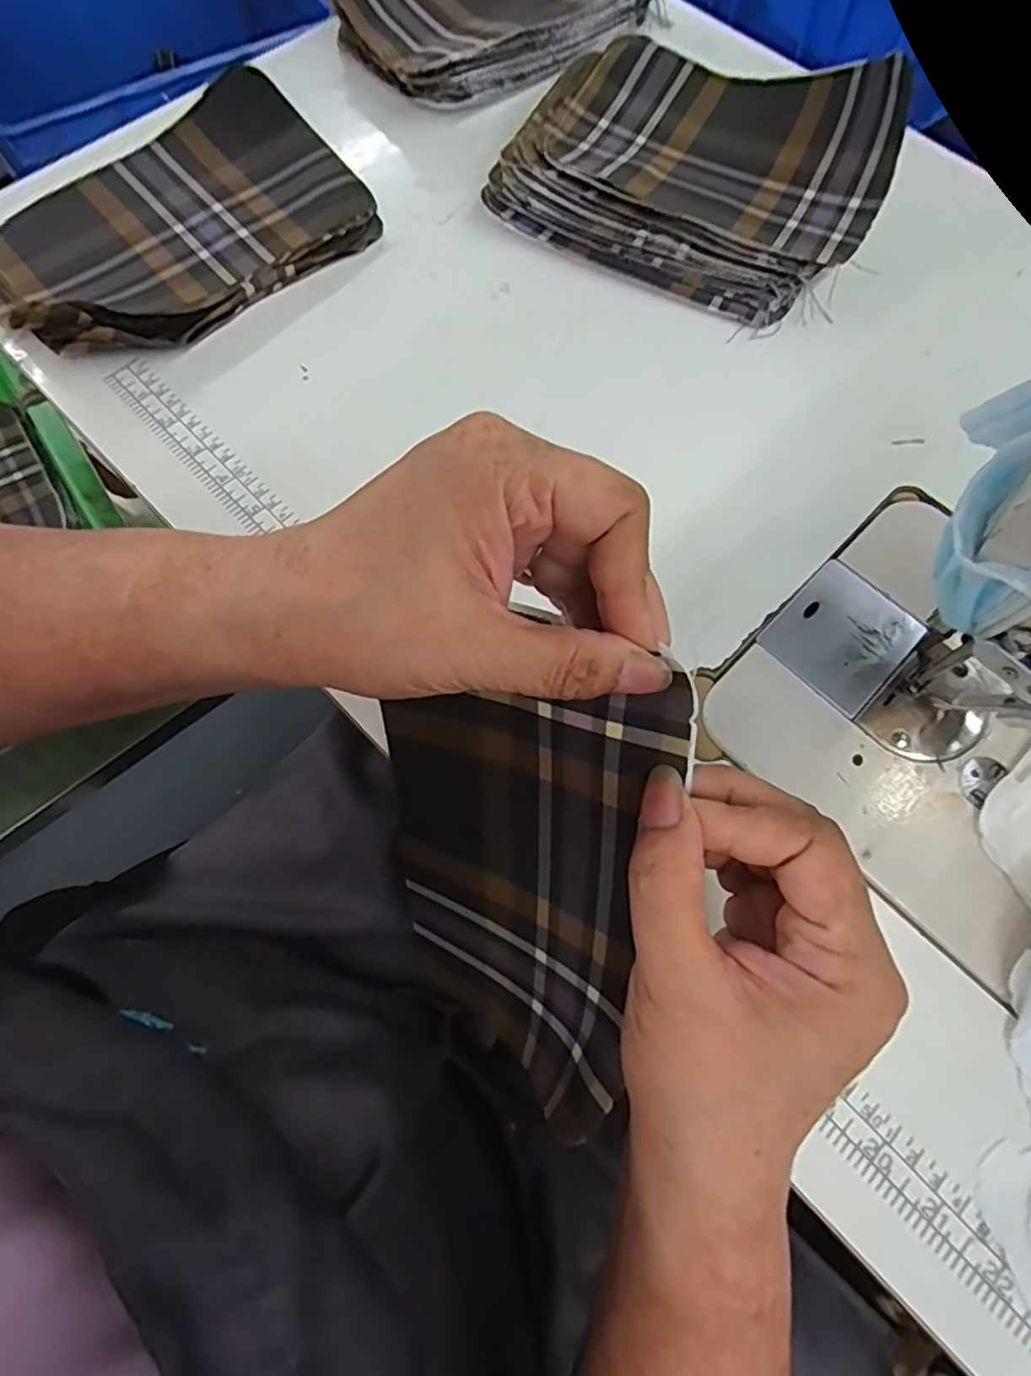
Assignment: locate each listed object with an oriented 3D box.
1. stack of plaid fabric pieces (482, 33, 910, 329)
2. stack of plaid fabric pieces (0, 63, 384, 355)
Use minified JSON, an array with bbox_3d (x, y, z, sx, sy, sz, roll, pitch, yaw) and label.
[{"bbox_3d":[0.107,-0.314,0.386,0.210,0.067,0.157,28,72,9],"label":"stack of plaid fabric pieces"},{"bbox_3d":[-0.199,-0.270,0.376,0.220,0.033,0.150,-37,75,-13],"label":"stack of plaid fabric pieces"}]

